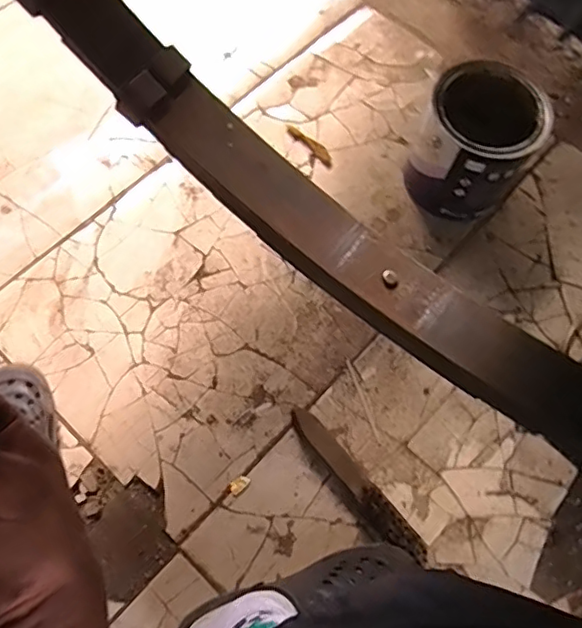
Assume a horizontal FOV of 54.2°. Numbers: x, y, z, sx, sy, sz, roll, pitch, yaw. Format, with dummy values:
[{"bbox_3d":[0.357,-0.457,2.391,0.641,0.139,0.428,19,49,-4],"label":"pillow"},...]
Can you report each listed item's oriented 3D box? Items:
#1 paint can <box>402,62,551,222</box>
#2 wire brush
[{"bbox_3d":[0.246,-0.226,0.777,0.144,0.160,0.148,1,69,-2],"label":"paint can"},{"bbox_3d":[0.076,0.200,0.668,0.031,0.035,0.214,-39,76,-15],"label":"wire brush"}]

